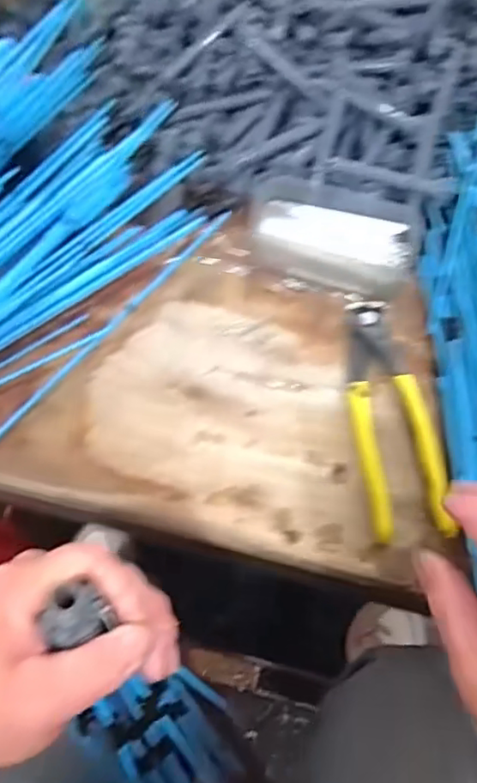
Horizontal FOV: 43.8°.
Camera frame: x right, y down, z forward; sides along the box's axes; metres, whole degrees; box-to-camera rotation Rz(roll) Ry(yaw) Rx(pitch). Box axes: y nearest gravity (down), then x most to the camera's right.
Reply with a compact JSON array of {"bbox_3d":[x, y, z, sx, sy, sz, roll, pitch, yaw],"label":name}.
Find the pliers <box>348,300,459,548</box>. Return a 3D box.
[{"bbox_3d":[0.098,0.012,0.381,0.050,0.013,0.163,-3,60,-6],"label":"pliers"}]

